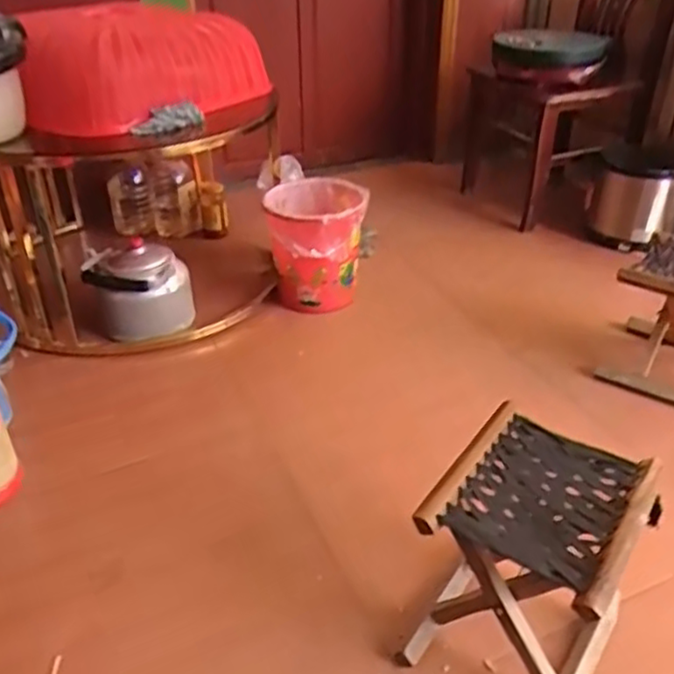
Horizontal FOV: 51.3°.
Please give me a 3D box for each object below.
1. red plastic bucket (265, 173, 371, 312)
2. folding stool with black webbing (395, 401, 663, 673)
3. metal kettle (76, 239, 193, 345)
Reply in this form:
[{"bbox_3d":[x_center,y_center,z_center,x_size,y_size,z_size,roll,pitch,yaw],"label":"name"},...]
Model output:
[{"bbox_3d":[-0.054,-0.227,1.732,0.227,0.274,0.267,-7,34,-8],"label":"red plastic bucket"},{"bbox_3d":[0.251,0.293,0.917,0.220,0.254,0.271,21,40,29],"label":"folding stool with black webbing"},{"bbox_3d":[-0.460,-0.101,1.640,0.219,0.197,0.183,-15,36,-19],"label":"metal kettle"}]

